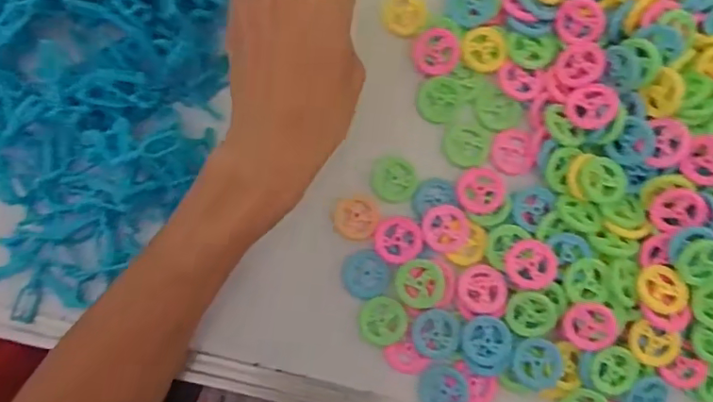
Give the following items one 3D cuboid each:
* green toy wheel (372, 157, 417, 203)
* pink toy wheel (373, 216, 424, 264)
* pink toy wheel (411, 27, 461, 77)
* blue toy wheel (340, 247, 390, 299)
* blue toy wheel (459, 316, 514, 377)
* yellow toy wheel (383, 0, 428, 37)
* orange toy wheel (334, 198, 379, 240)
[{"bbox_3d":[0.024,-0.014,0.358,0.028,0.005,0.028,0,84,-1],"label":"green toy wheel"},{"bbox_3d":[0.027,0.025,0.353,0.029,0.005,0.029,8,84,-1],"label":"pink toy wheel"},{"bbox_3d":[0.052,-0.096,0.363,0.030,0.004,0.030,0,84,-1],"label":"pink toy wheel"},{"bbox_3d":[0.006,0.047,0.354,0.029,0.005,0.030,0,84,-1],"label":"blue toy wheel"},{"bbox_3d":[0.079,0.088,0.342,0.030,0.006,0.034,22,84,1],"label":"blue toy wheel"},{"bbox_3d":[0.032,-0.124,0.373,0.028,0.007,0.030,0,84,-1],"label":"yellow toy wheel"},{"bbox_3d":[0.000,0.012,0.356,0.028,0.004,0.026,0,84,-1],"label":"orange toy wheel"}]

